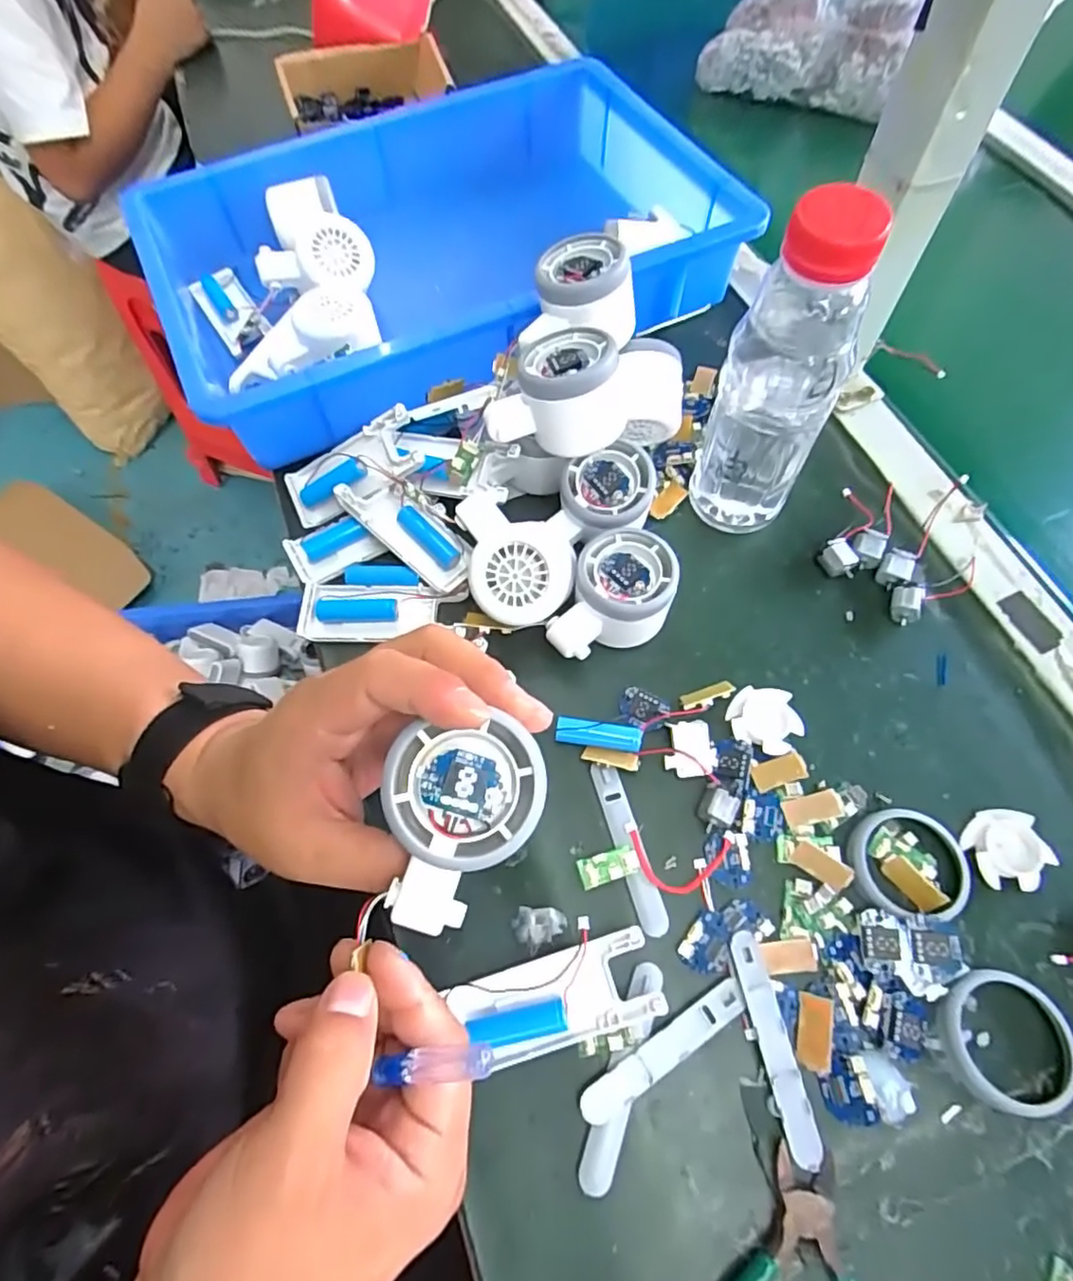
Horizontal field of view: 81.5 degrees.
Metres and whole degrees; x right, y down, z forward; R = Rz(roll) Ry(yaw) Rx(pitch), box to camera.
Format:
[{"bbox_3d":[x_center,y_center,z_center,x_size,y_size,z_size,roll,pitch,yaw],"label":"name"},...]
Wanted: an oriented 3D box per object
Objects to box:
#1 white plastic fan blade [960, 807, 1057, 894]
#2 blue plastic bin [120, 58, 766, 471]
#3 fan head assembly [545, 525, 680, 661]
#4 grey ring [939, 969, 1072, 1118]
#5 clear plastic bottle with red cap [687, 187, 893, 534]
[{"bbox_3d":[0.250,0.112,0.332,0.036,0.012,0.040,-22,65,-8],"label":"white plastic fan blade"},{"bbox_3d":[-0.070,-0.297,0.528,0.421,0.133,0.321,-23,65,-9],"label":"blue plastic bin"},{"bbox_3d":[0.049,-0.019,0.379,0.058,0.056,0.080,25,68,14],"label":"fan head assembly"},{"bbox_3d":[0.223,0.189,0.295,0.056,0.014,0.057,-1,64,2],"label":"grey ring"},{"bbox_3d":[0.133,-0.139,0.353,0.061,0.203,0.053,9,65,7],"label":"clear plastic bottle with red cap"}]

